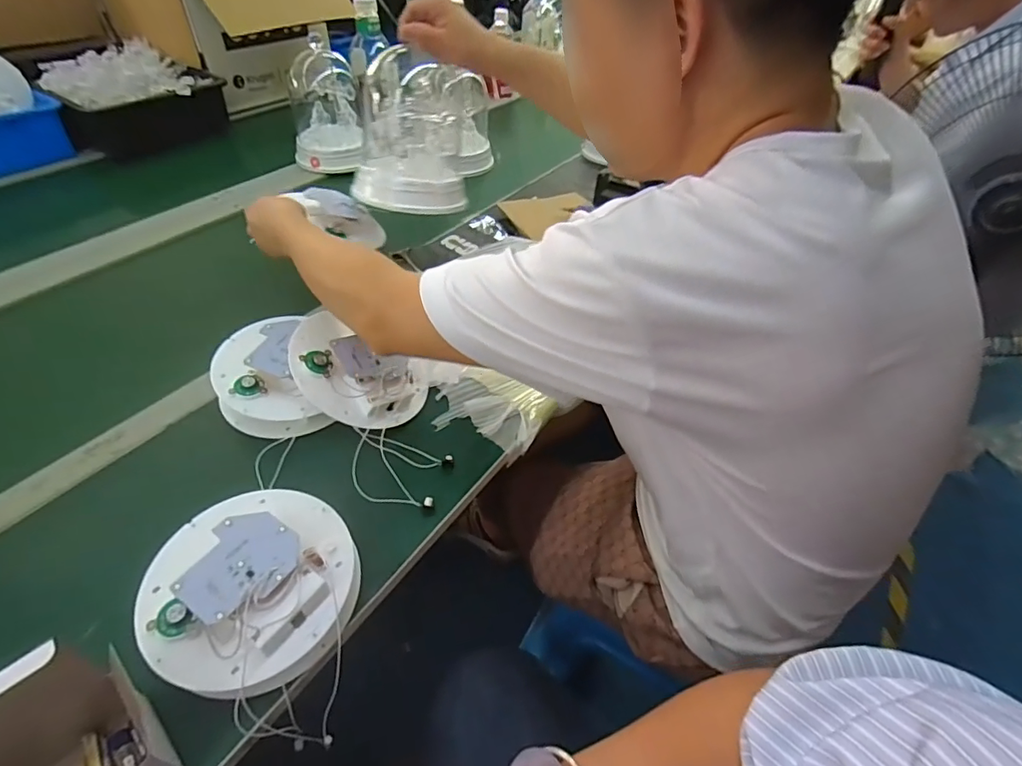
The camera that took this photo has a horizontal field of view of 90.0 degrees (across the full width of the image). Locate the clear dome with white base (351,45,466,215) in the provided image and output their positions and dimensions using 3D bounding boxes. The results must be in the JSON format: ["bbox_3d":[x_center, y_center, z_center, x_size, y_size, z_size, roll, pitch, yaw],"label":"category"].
[{"bbox_3d":[-0.132,-0.316,0.652,0.140,0.160,0.132,-5,47,-8],"label":"clear dome with white base"}]

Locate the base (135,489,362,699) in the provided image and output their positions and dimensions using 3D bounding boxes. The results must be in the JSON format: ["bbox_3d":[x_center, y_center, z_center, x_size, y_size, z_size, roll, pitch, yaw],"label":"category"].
[{"bbox_3d":[-0.202,0.152,0.401,0.147,0.057,0.151,2,47,-2],"label":"base"}]

